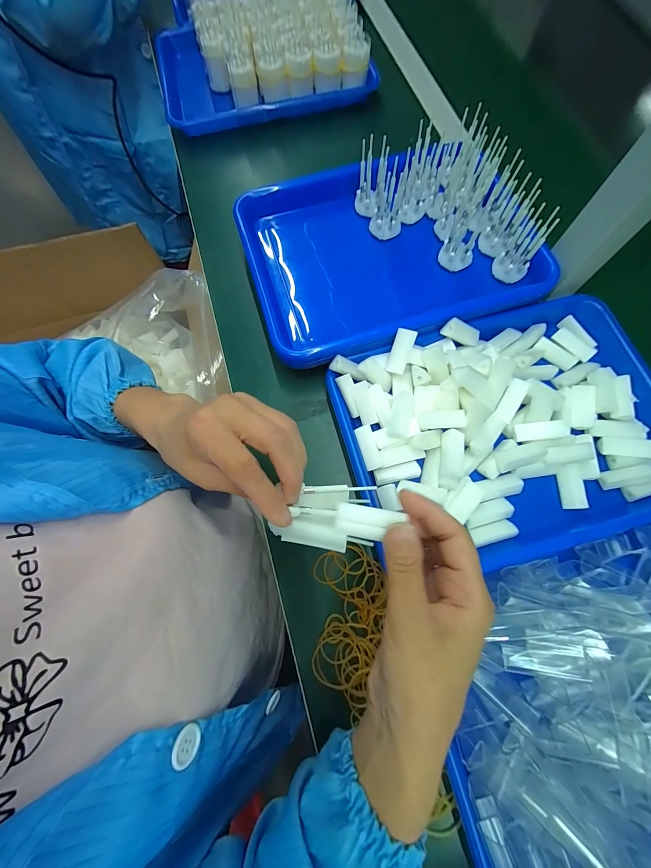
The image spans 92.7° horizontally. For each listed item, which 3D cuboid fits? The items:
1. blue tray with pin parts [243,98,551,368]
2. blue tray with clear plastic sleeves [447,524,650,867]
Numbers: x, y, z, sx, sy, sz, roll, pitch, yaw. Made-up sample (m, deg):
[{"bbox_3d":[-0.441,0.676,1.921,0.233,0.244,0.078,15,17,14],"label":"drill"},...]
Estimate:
[{"bbox_3d":[0.073,-0.224,0.358,0.326,0.068,0.251,-13,74,-3],"label":"blue tray with pin parts"},{"bbox_3d":[0.249,0.214,0.243,0.313,0.058,0.238,-14,74,-3],"label":"blue tray with clear plastic sleeves"}]

